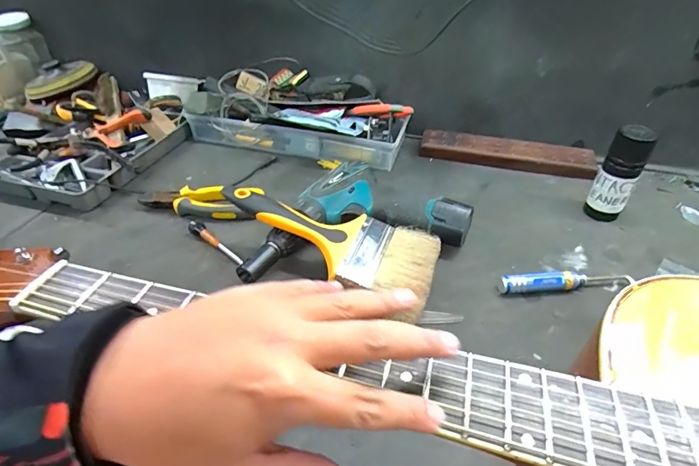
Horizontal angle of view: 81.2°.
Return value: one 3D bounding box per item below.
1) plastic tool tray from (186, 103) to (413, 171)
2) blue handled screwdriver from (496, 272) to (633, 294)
[{"bbox_3d":[-0.088,-0.165,0.620,0.339,0.075,0.098,12,43,7],"label":"plastic tool tray"},{"bbox_3d":[0.219,0.051,0.415,0.130,0.018,0.016,0,43,-6],"label":"blue handled screwdriver"}]

